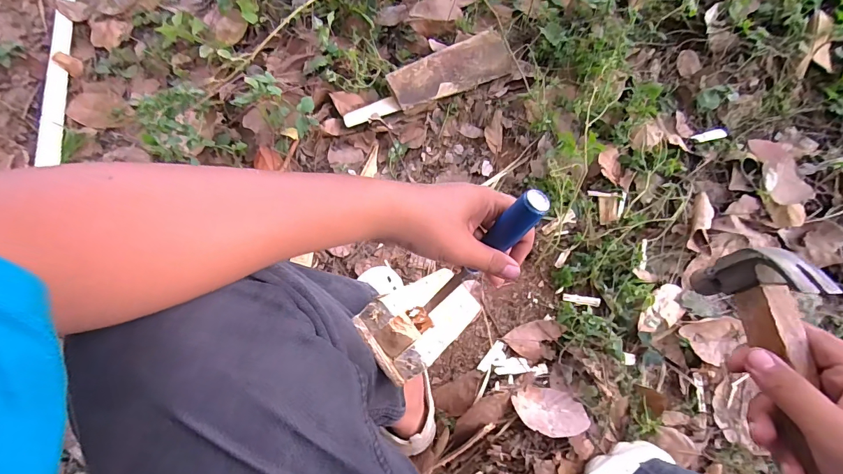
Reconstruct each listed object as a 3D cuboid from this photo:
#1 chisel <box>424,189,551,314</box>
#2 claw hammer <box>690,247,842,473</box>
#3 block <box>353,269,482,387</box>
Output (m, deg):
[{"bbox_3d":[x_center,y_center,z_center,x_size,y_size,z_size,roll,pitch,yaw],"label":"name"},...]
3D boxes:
[{"bbox_3d":[0.049,0.029,0.394,0.023,0.231,0.023,-26,73,-32],"label":"chisel"},{"bbox_3d":[0.244,0.140,0.244,0.026,0.084,0.275,-3,67,-1],"label":"claw hammer"},{"bbox_3d":[0.013,0.098,0.533,0.093,0.239,0.047,46,111,13],"label":"block"}]

